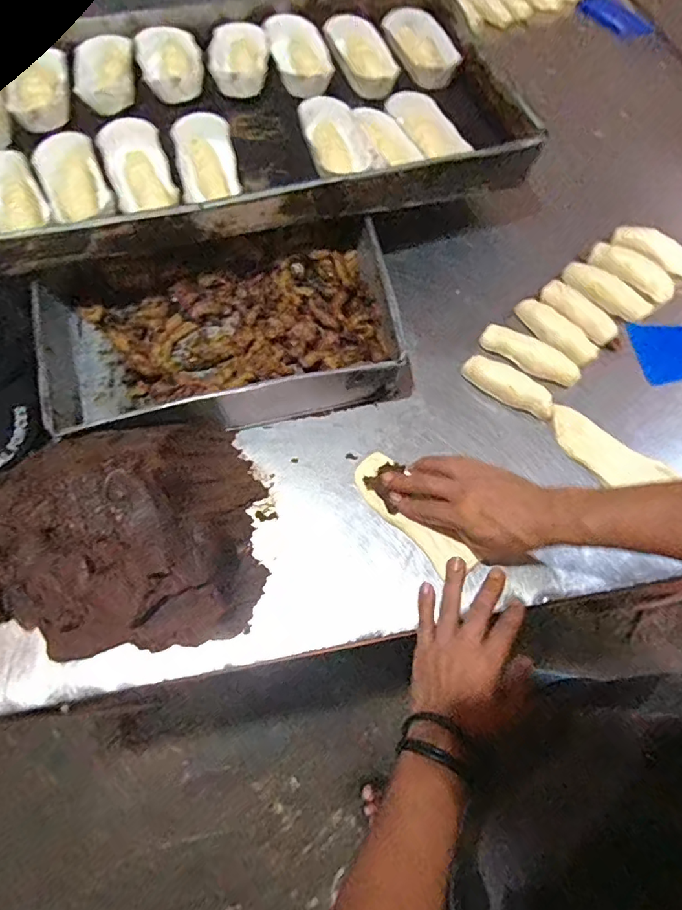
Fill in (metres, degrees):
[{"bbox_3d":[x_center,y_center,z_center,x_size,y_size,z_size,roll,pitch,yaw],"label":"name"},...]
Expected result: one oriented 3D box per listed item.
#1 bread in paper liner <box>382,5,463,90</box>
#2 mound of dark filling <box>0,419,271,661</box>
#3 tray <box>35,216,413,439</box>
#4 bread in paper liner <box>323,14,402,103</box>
[{"bbox_3d":[0.111,-0.570,0.704,0.073,0.034,0.138,-18,67,-8],"label":"bread in paper liner"},{"bbox_3d":[-0.200,0.060,0.438,0.247,0.128,0.207,-12,66,-5],"label":"mound of dark filling"},{"bbox_3d":[-0.129,-0.146,0.560,0.375,0.061,0.234,-11,66,-5],"label":"tray"},{"bbox_3d":[0.032,-0.545,0.691,0.072,0.031,0.154,-20,67,-9],"label":"bread in paper liner"}]

